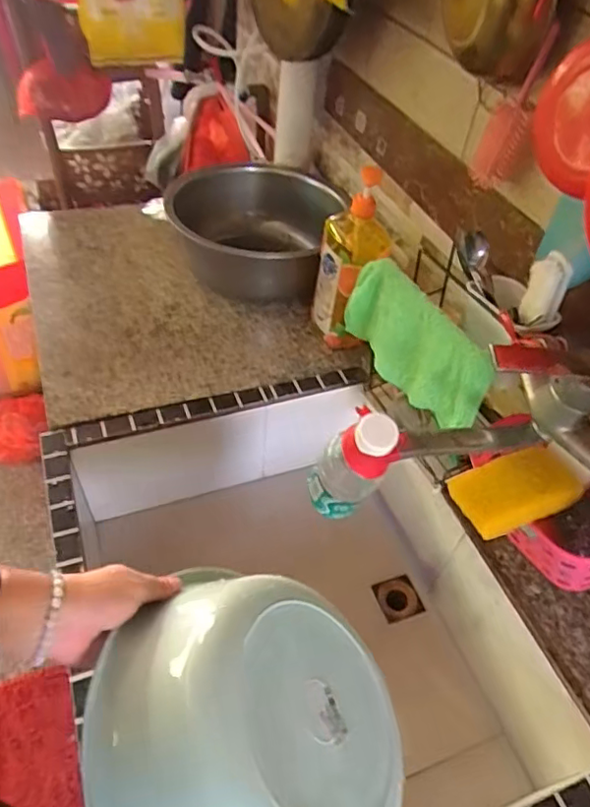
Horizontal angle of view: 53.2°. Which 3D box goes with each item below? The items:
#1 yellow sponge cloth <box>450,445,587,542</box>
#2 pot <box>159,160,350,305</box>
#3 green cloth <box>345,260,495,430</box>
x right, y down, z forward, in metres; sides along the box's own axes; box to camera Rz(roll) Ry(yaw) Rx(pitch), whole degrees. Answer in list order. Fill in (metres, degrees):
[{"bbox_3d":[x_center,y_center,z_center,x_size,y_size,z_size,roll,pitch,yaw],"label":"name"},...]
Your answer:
[{"bbox_3d":[0.243,0.095,0.648,0.127,0.025,0.077,-24,51,-8],"label":"yellow sponge cloth"},{"bbox_3d":[-0.092,-0.331,1.112,0.319,0.145,0.303,3,47,-3],"label":"pot"},{"bbox_3d":[0.139,-0.071,0.712,0.023,0.133,0.228,-19,52,-23],"label":"green cloth"}]

